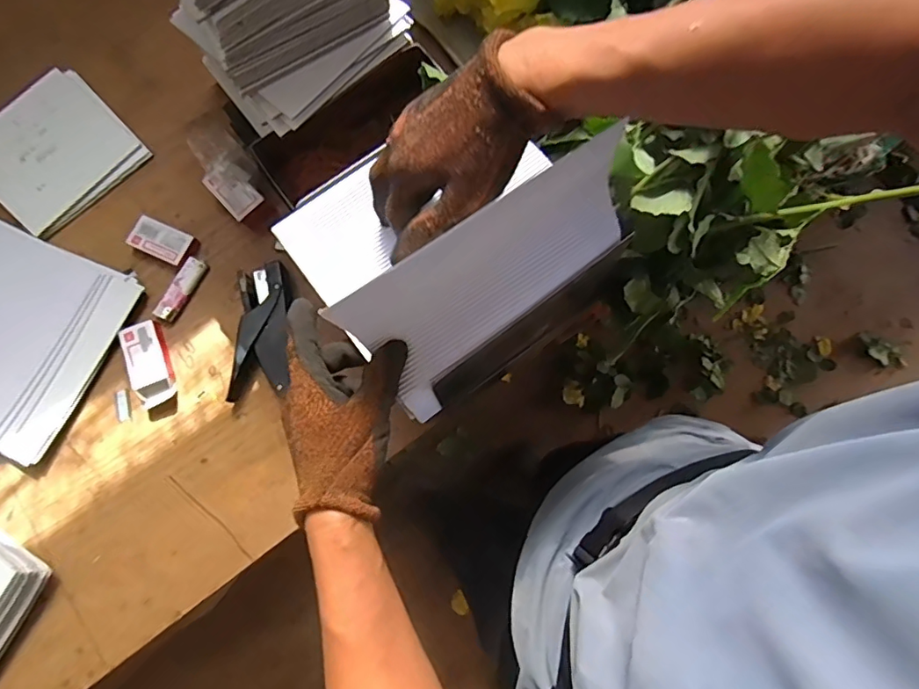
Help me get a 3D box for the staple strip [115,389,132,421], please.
[{"bbox_3d":[-0.353,0.064,0.546,0.014,0.004,0.032,-12,79,-2],"label":"staple strip"}]

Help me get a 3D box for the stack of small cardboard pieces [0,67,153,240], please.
[{"bbox_3d":[-0.473,-0.225,0.605,0.156,0.017,0.160,43,82,8],"label":"stack of small cardboard pieces"}]

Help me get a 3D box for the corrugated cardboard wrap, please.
[{"bbox_3d":[-0.012,-0.093,0.386,0.213,0.079,0.188,-43,82,-8],"label":"corrugated cardboard wrap"}]

